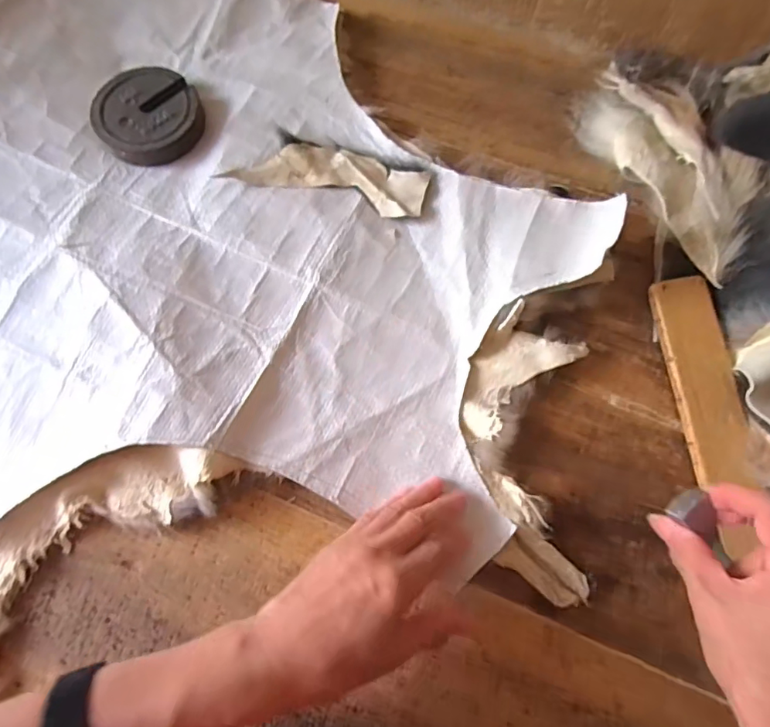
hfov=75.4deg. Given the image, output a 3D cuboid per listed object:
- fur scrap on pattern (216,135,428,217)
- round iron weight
[{"bbox_3d":[-0.049,-0.171,0.450,0.173,0.013,0.055,15,75,2],"label":"fur scrap on pattern"},{"bbox_3d":[-0.223,-0.235,0.467,0.095,0.017,0.095,44,78,9],"label":"round iron weight"}]

